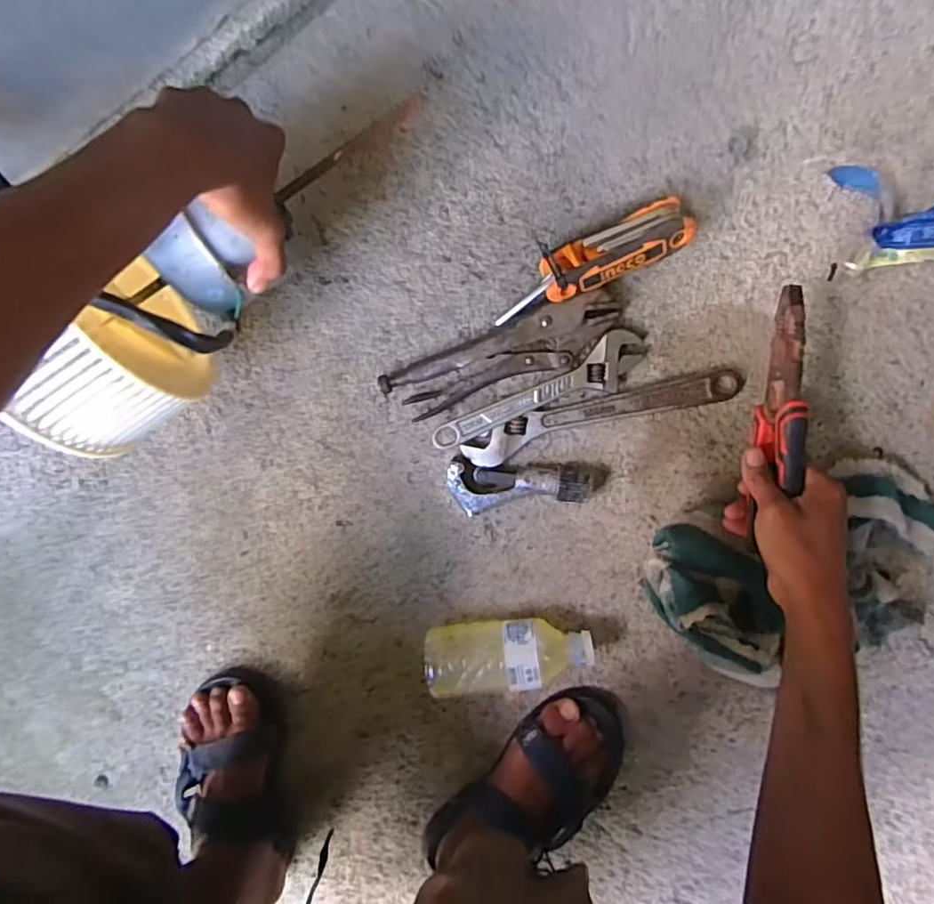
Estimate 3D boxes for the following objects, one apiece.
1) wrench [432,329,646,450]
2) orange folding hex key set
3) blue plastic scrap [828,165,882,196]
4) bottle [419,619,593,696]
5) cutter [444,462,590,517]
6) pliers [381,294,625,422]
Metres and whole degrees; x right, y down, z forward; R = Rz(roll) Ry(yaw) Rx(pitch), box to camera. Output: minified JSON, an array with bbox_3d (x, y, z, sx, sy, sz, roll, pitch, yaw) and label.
[{"bbox_3d":[0.066,-0.048,0.538,0.202,0.022,0.042,-29,94,8],"label":"wrench"},{"bbox_3d":[0.104,-0.163,0.506,0.177,0.043,0.049,-19,96,7],"label":"orange folding hex key set"},{"bbox_3d":[0.303,-0.213,0.463,0.041,0.005,0.019,42,101,31],"label":"blue plastic scrap"},{"bbox_3d":[0.039,0.185,0.559,0.149,0.066,0.053,-9,97,6],"label":"bottle"},{"bbox_3d":[0.051,0.034,0.550,0.127,0.033,0.046,1,98,5],"label":"cutter"},{"bbox_3d":[0.030,-0.085,0.537,0.213,0.021,0.057,-18,96,7],"label":"pliers"}]

